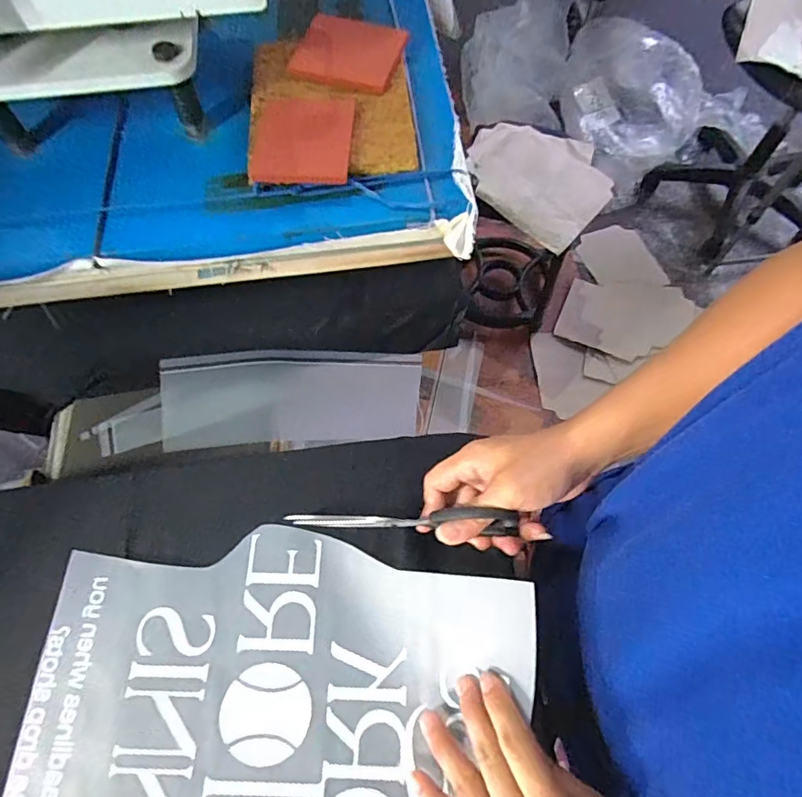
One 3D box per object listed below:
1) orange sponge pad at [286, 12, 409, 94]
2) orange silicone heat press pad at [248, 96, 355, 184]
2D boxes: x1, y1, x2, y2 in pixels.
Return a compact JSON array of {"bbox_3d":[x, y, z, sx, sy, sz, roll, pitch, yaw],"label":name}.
[{"bbox_3d":[-0.048,-0.311,0.463,0.092,0.010,0.077,14,67,7],"label":"orange sponge pad"},{"bbox_3d":[-0.081,-0.217,0.425,0.080,0.011,0.098,1,66,1],"label":"orange silicone heat press pad"}]

